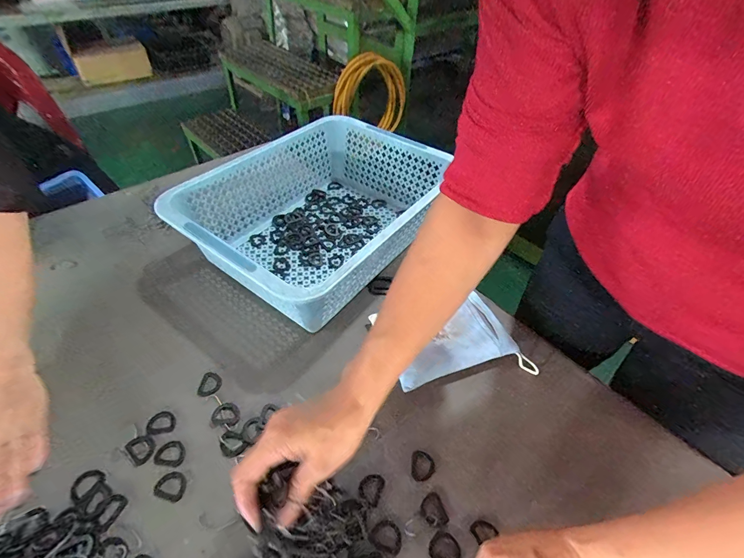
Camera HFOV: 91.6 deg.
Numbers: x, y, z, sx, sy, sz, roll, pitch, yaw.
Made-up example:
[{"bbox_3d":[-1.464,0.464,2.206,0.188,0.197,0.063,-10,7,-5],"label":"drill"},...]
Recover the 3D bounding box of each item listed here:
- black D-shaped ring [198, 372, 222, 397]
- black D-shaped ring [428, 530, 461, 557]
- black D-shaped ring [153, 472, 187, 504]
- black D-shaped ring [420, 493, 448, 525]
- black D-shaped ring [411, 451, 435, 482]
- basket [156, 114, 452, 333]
[{"bbox_3d":[-0.192,0.125,0.430,0.024,0.004,0.031,6,47,1],"label":"black D-shaped ring"},{"bbox_3d":[0.067,0.246,0.330,0.028,0.004,0.025,29,51,21],"label":"black D-shaped ring"},{"bbox_3d":[-0.198,0.203,0.356,0.030,0.004,0.025,16,47,10],"label":"black D-shaped ring"},{"bbox_3d":[0.060,0.224,0.352,0.023,0.004,0.028,-13,49,-16],"label":"black D-shaped ring"},{"bbox_3d":[0.053,0.196,0.378,0.025,0.004,0.029,6,47,1],"label":"black D-shaped ring"},{"bbox_3d":[-0.075,-0.106,0.569,0.287,0.119,0.384,31,52,22],"label":"basket"}]

